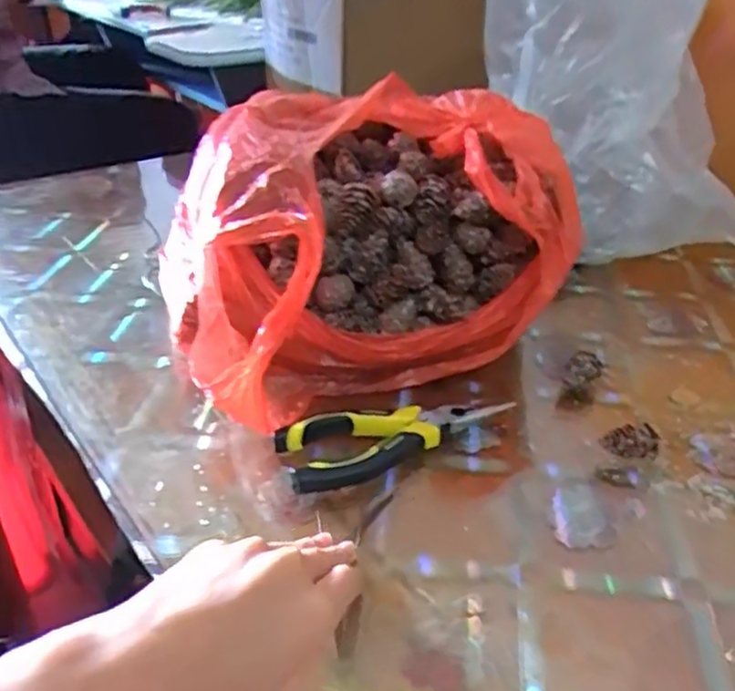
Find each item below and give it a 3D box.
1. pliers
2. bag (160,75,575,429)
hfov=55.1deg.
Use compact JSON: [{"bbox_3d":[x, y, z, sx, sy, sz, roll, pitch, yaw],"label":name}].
[{"bbox_3d":[0.021,0.055,0.442,0.151,0.021,0.048,-13,36,-22],"label":"pliers"},{"bbox_3d":[-0.005,-0.078,0.519,0.267,0.163,0.211,-8,34,-15],"label":"bag"}]

